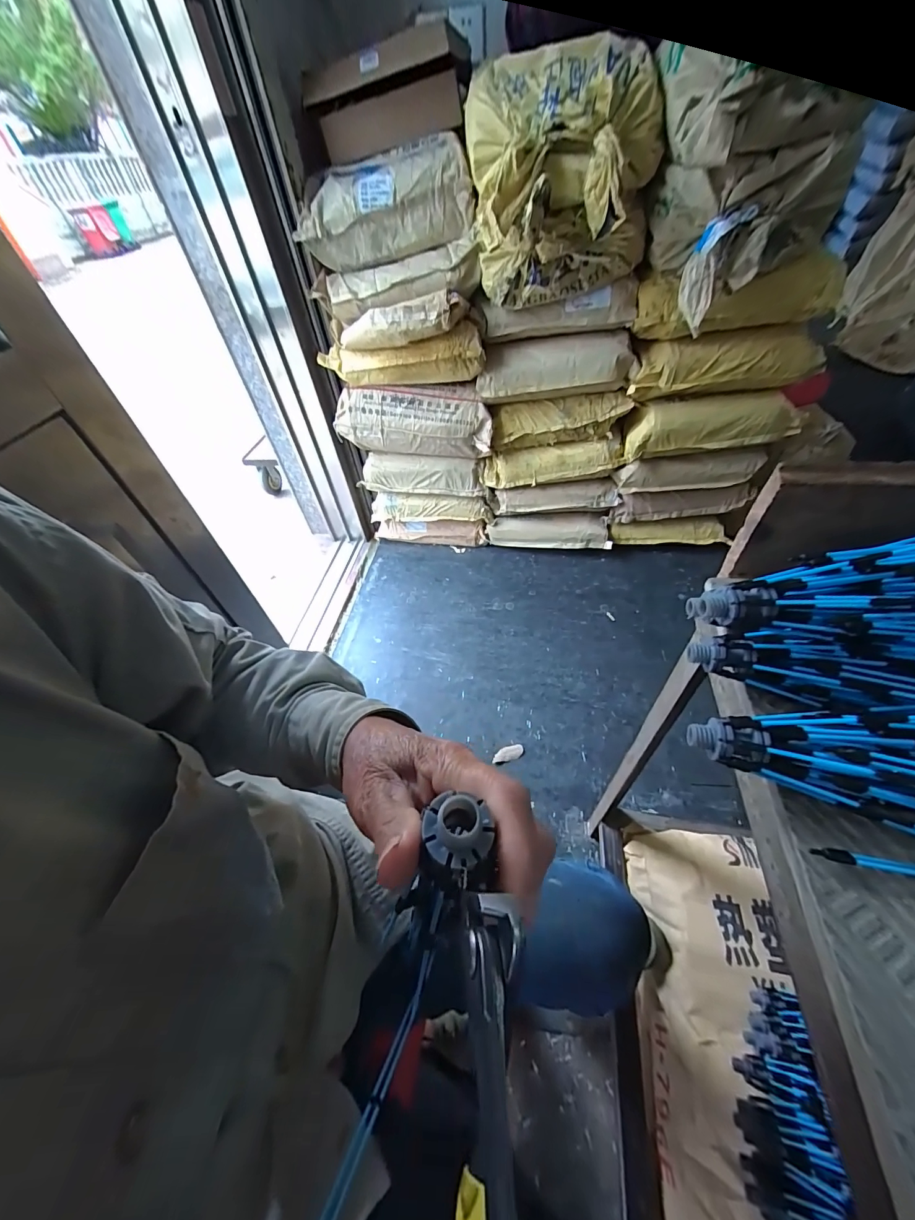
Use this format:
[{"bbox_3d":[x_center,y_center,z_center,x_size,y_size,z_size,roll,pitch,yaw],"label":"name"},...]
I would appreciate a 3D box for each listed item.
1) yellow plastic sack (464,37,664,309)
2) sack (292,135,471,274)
[{"bbox_3d":[0.218,-0.886,0.902,0.394,0.331,0.264,9,51,14],"label":"yellow plastic sack"},{"bbox_3d":[-0.169,-0.945,0.973,0.410,0.178,0.171,1,49,8],"label":"sack"}]

